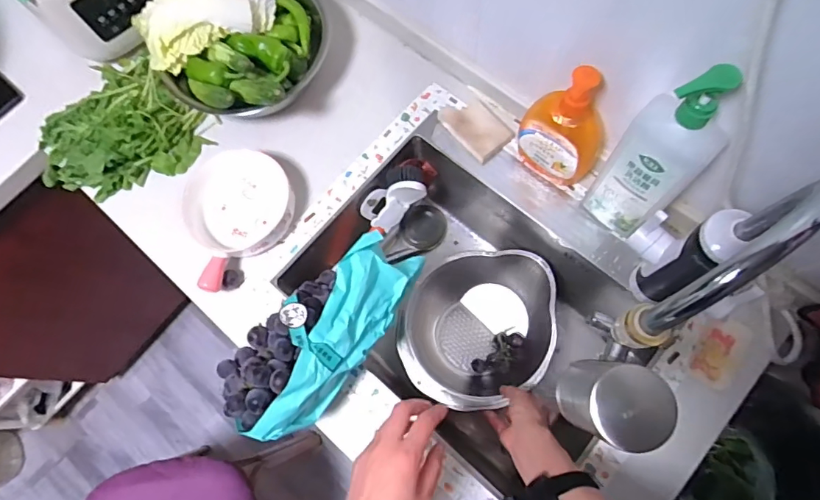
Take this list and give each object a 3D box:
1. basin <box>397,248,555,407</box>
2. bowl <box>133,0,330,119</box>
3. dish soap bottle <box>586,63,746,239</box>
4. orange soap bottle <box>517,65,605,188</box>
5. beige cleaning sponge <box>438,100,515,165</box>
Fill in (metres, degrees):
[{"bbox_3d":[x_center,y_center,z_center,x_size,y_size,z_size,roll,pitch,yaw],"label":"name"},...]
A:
[{"bbox_3d":[0.098,0.129,0.765,0.216,0.142,0.222,0,70,1],"label":"basin"},{"bbox_3d":[-0.243,-0.315,0.744,0.247,0.136,0.237,0,70,1],"label":"bowl"},{"bbox_3d":[0.275,-0.100,0.552,0.056,0.259,0.087,-40,74,-12],"label":"dish soap bottle"},{"bbox_3d":[0.196,-0.155,0.624,0.108,0.185,0.048,33,74,12],"label":"orange soap bottle"},{"bbox_3d":[0.100,-0.185,0.730,0.075,0.019,0.101,-36,73,-11],"label":"beige cleaning sponge"}]

